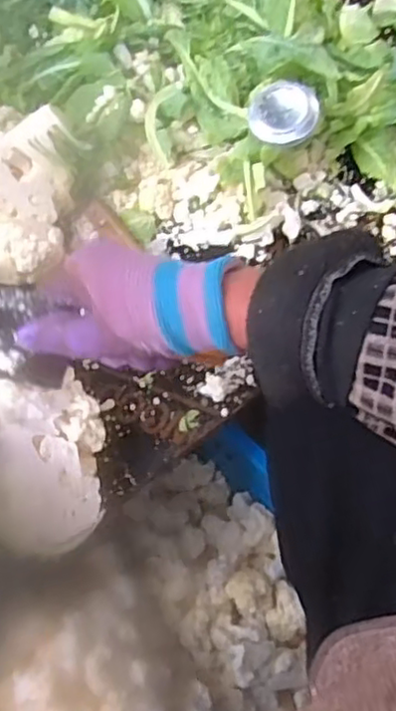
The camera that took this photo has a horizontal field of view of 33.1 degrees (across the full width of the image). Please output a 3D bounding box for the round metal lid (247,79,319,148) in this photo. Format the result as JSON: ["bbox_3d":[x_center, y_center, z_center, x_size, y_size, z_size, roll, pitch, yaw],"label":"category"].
[{"bbox_3d":[0.078,-0.221,0.605,0.061,0.014,0.055,-15,92,8],"label":"round metal lid"}]

